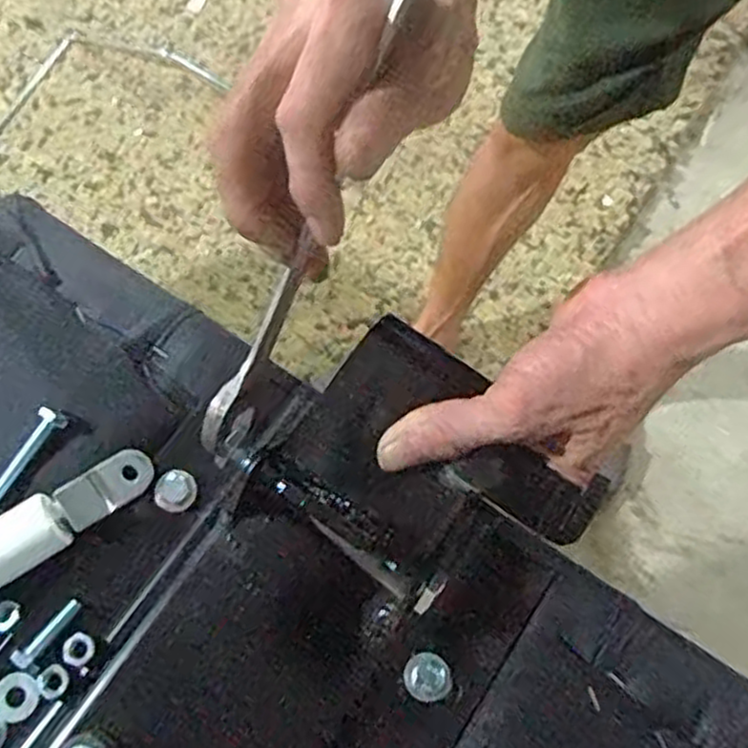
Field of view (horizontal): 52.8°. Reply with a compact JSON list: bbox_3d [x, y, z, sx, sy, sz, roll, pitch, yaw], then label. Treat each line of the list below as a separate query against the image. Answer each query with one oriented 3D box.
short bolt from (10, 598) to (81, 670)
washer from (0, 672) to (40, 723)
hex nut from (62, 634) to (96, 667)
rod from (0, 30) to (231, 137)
[{"bbox_3d":[-0.137,0.109,0.317,0.008,0.005,0.032,36,60,9],"label":"short bolt"},{"bbox_3d":[-0.149,0.133,0.311,0.021,0.004,0.018,-16,71,-8],"label":"washer"},{"bbox_3d":[-0.124,0.115,0.316,0.013,0.004,0.013,32,73,8],"label":"hex nut"},{"bbox_3d":[-0.457,-0.494,1.236,0.383,0.017,0.201,-19,73,-8],"label":"rod"}]

